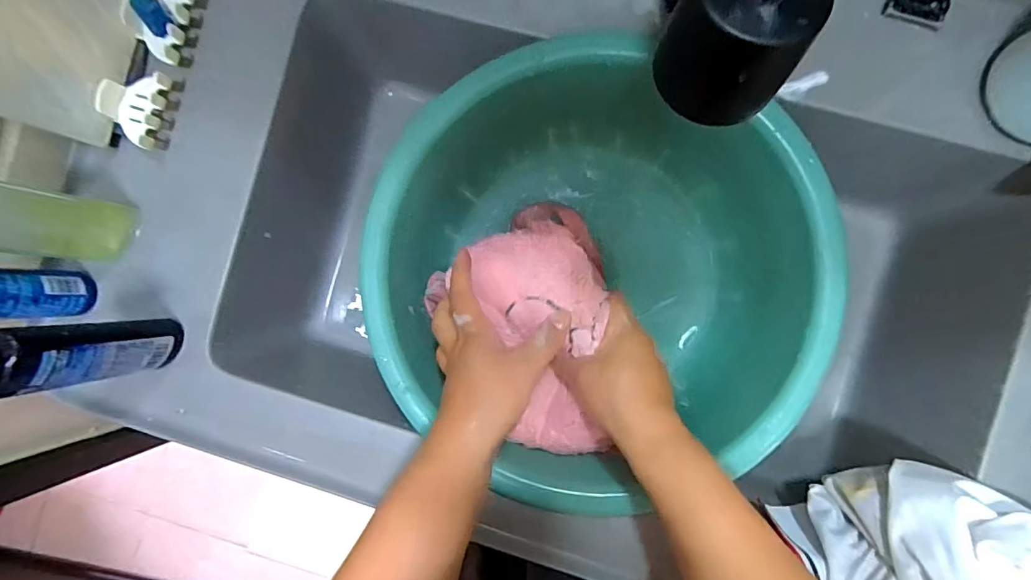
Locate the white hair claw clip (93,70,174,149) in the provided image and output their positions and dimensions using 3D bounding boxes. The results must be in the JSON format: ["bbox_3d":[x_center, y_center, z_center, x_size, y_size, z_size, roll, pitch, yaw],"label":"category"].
[{"bbox_3d":[-0.294,-0.142,0.368,0.041,0.030,0.057,16,90,4],"label":"white hair claw clip"}]

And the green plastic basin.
[{"bbox_3d":[0.060,-0.003,0.426,0.348,0.147,0.322,0,89,4],"label":"green plastic basin"}]

